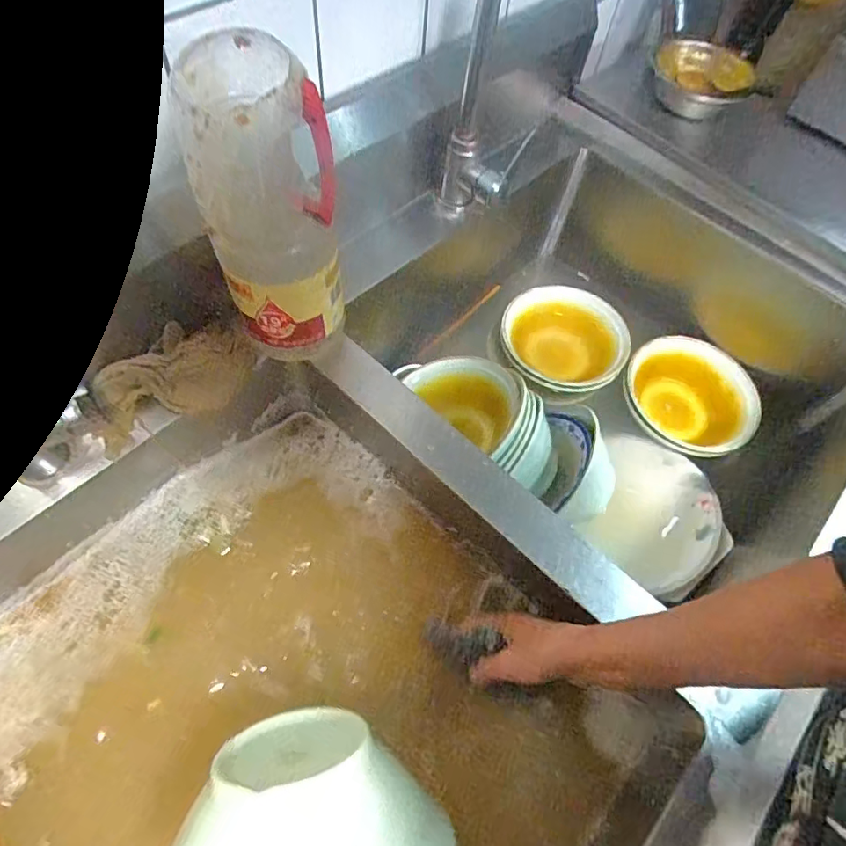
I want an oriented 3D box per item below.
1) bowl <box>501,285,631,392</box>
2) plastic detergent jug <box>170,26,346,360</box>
[{"bbox_3d":[0.223,-0.121,0.880,0.186,0.103,0.183,2,60,-3],"label":"bowl"},{"bbox_3d":[-0.129,-0.172,0.463,0.106,0.241,0.106,-10,61,-9],"label":"plastic detergent jug"}]

